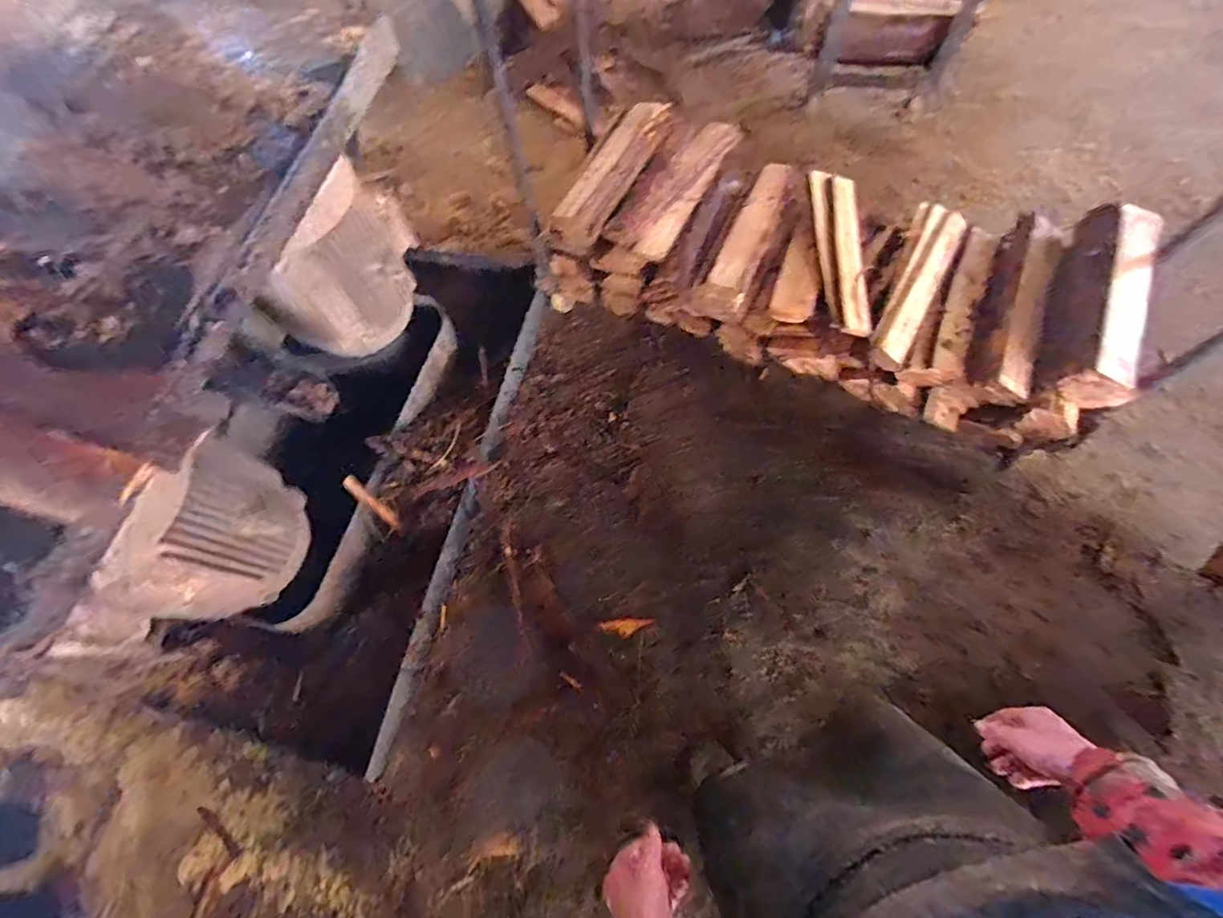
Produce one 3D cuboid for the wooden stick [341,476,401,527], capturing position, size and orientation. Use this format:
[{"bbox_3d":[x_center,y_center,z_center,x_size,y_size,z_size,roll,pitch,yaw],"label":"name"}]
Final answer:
[{"bbox_3d":[-0.609,0.111,1.327,0.032,0.181,0.021,-46,29,-15],"label":"wooden stick"}]

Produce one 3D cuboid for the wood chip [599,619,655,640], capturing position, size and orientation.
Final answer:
[{"bbox_3d":[0.041,0.436,1.337,0.137,0.014,0.047,-7,66,0],"label":"wood chip"}]

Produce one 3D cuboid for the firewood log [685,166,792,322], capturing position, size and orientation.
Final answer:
[{"bbox_3d":[0.363,-0.582,1.347,0.133,0.075,0.473,24,83,13],"label":"firewood log"}]

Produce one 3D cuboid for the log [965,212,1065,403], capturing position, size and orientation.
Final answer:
[{"bbox_3d":[0.904,-0.351,1.169,0.119,0.112,0.453,13,87,8],"label":"log"}]

